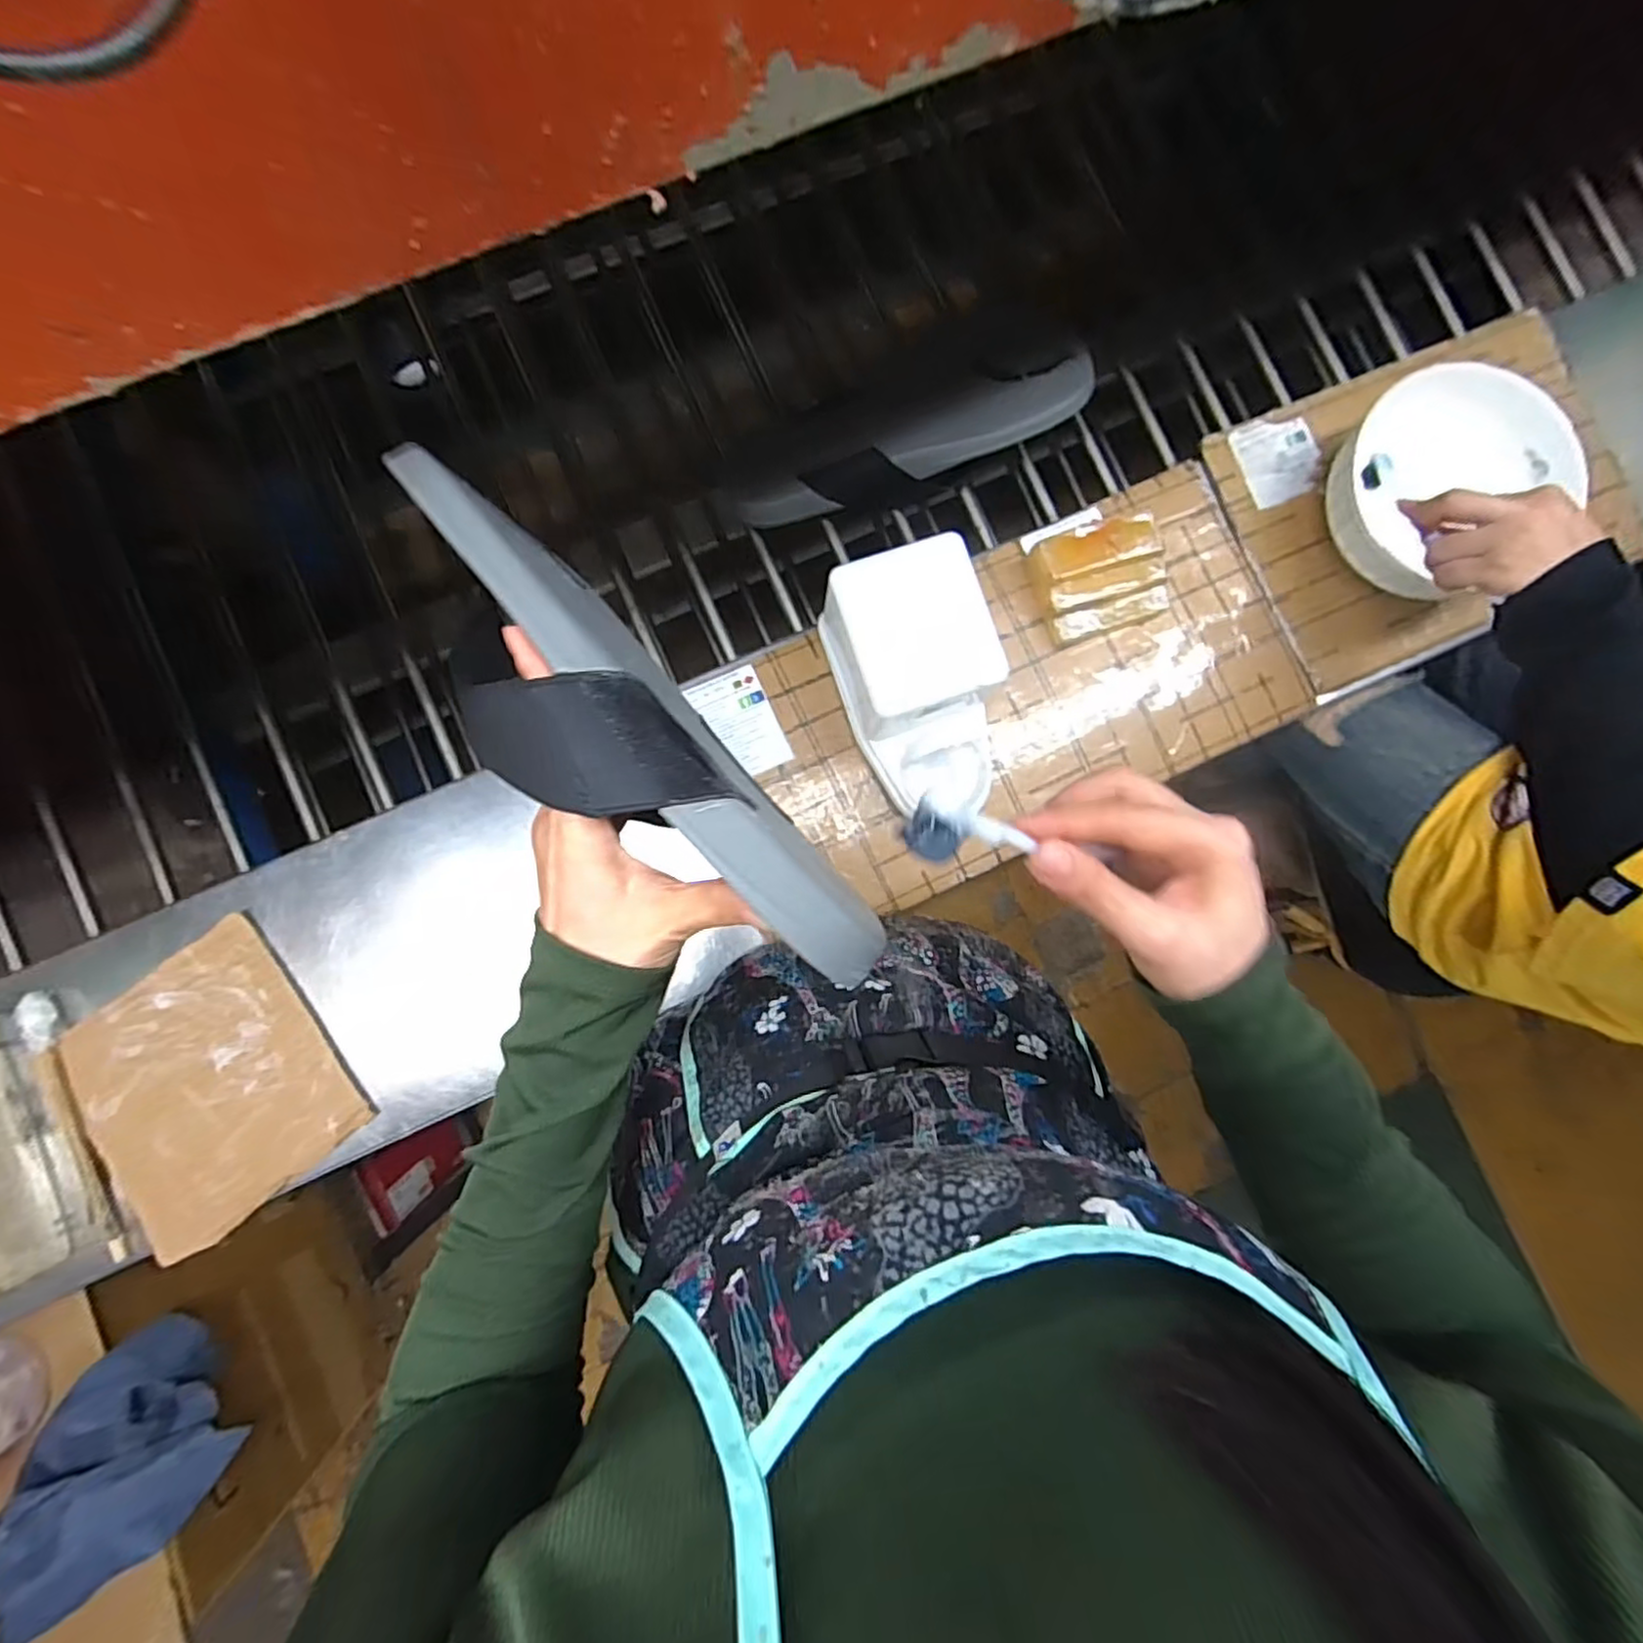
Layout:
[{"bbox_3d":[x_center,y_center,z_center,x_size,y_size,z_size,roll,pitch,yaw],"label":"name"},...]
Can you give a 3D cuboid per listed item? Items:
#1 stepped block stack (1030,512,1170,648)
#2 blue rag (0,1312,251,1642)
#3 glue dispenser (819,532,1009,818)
[{"bbox_3d":[0.222,-0.196,0.551,0.101,0.042,0.083,-19,86,-5],"label":"stepped block stack"},{"bbox_3d":[-0.592,0.551,0.568,0.135,0.049,0.243,40,84,1],"label":"blue rag"},{"bbox_3d":[0.071,-0.092,0.506,0.102,0.104,0.181,-19,86,-5],"label":"glue dispenser"}]

